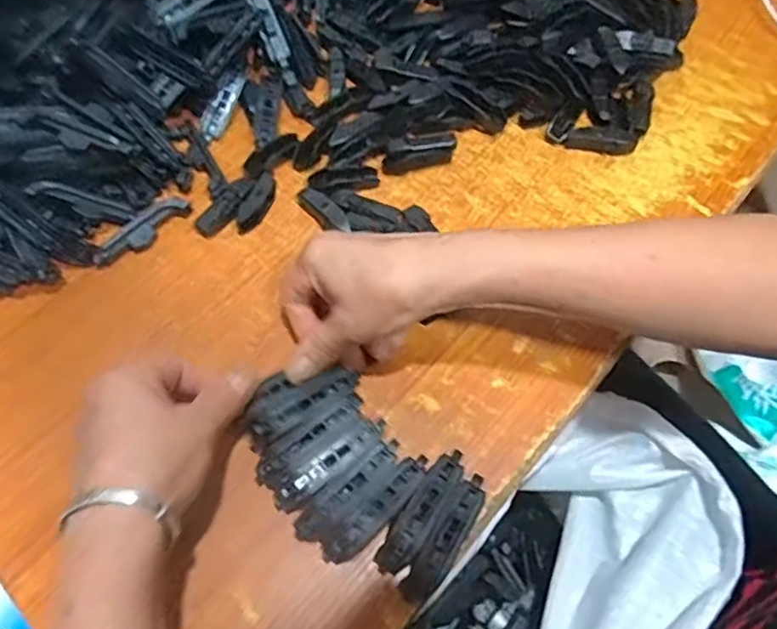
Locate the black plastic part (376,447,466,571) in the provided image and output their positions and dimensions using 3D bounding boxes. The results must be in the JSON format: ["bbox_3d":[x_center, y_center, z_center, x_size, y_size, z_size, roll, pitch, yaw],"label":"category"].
[{"bbox_3d":[0.020,0.114,0.371,0.019,0.019,0.075,32,68,13],"label":"black plastic part"}]

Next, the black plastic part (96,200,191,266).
[{"bbox_3d":[-0.175,-0.059,0.452,0.021,0.013,0.072,40,70,16],"label":"black plastic part"}]

